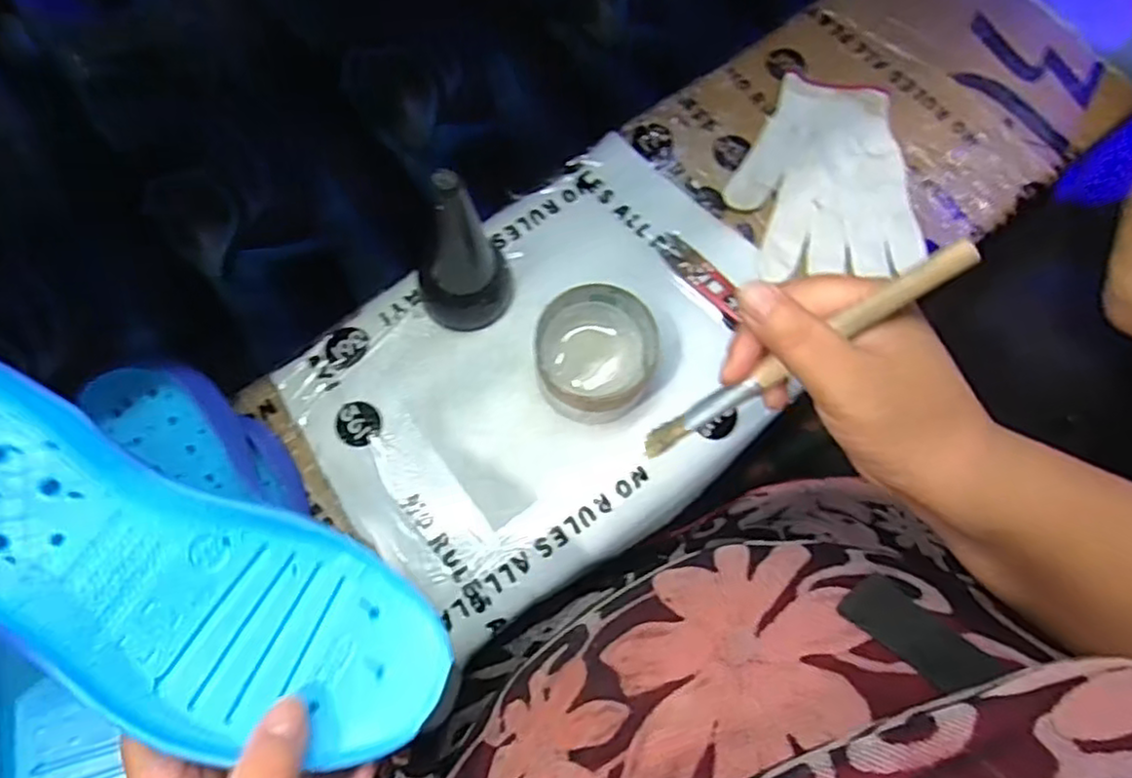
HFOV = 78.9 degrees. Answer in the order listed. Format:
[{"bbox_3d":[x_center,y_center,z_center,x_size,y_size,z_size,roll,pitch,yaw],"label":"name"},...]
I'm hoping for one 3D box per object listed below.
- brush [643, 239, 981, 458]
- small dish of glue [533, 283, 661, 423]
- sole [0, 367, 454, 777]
[{"bbox_3d":[0.093,-0.012,0.287,0.152,0.007,0.012,-35,72,29],"label":"brush"},{"bbox_3d":[0.020,-0.024,0.479,0.080,0.049,0.084,1,72,-2],"label":"small dish of glue"},{"bbox_3d":[-0.163,0.069,0.259,0.248,0.030,0.086,35,73,-17],"label":"sole"}]

